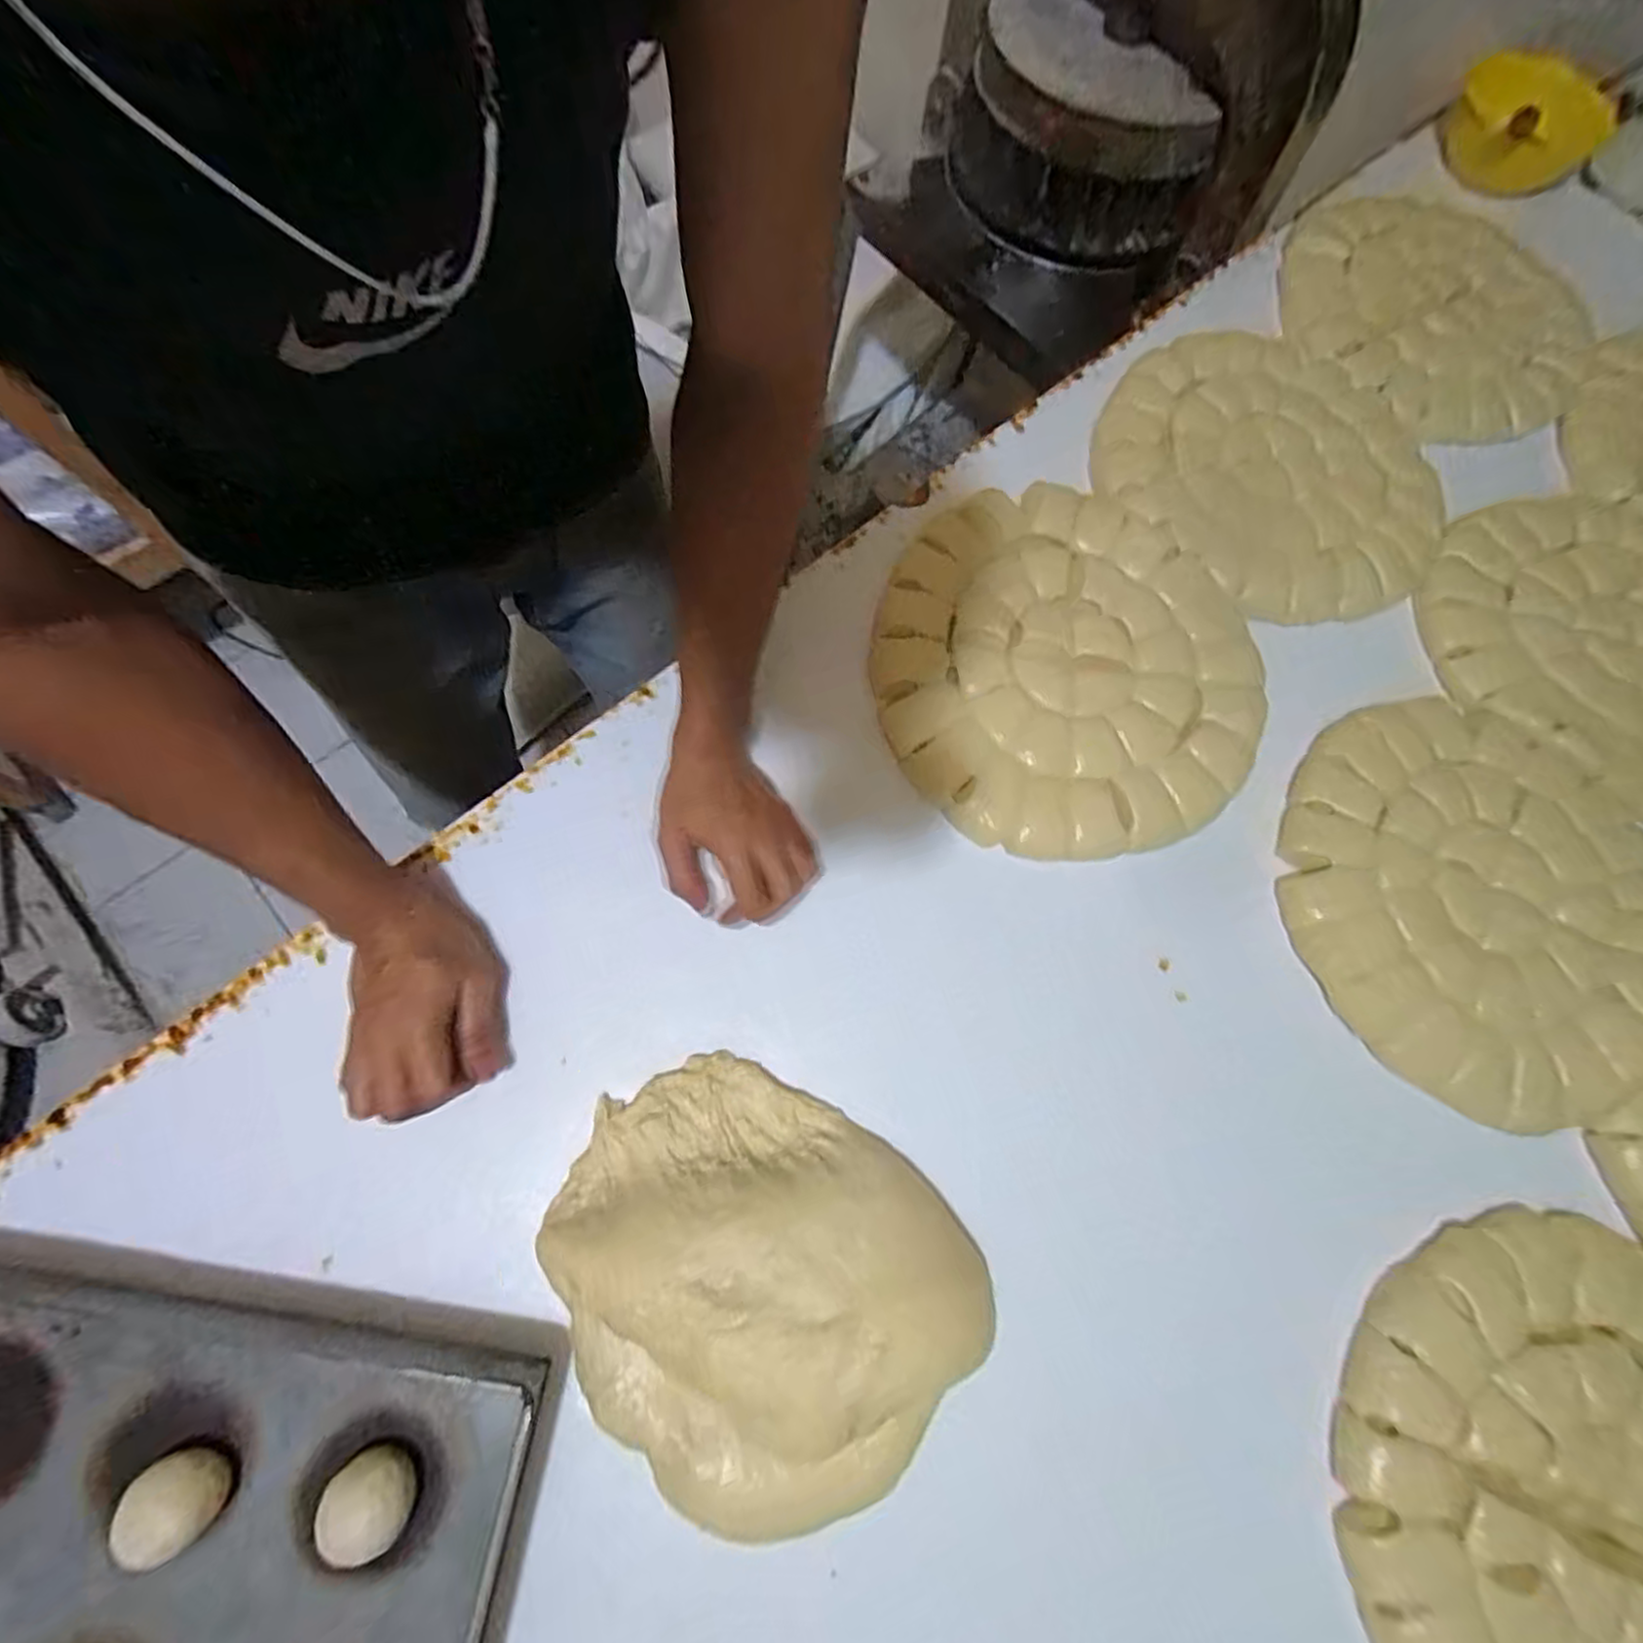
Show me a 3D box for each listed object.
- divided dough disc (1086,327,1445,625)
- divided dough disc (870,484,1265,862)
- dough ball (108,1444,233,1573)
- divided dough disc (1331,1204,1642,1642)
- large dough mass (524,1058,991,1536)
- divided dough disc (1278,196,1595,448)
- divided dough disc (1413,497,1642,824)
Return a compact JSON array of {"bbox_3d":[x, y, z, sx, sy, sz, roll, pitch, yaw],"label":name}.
[{"bbox_3d":[0.414,-0.329,0.656,0.278,0.021,0.312,-43,80,-14],"label":"divided dough disc"},{"bbox_3d":[0.201,-0.136,0.594,0.311,0.020,0.325,1,73,-3],"label":"divided dough disc"},{"bbox_3d":[-0.361,0.379,0.394,0.045,0.028,0.045,1,73,-3],"label":"dough ball"},{"bbox_3d":[0.466,0.418,0.428,0.279,0.034,0.307,21,73,3],"label":"divided dough disc"},{"bbox_3d":[-0.044,0.284,0.433,0.264,0.061,0.217,34,74,7],"label":"large dough mass"},{"bbox_3d":[0.616,-0.522,0.726,0.289,0.045,0.306,1,73,-3],"label":"divided dough disc"},{"bbox_3d":[0.699,-0.149,0.628,0.335,0.032,0.298,7,73,-1],"label":"divided dough disc"}]

